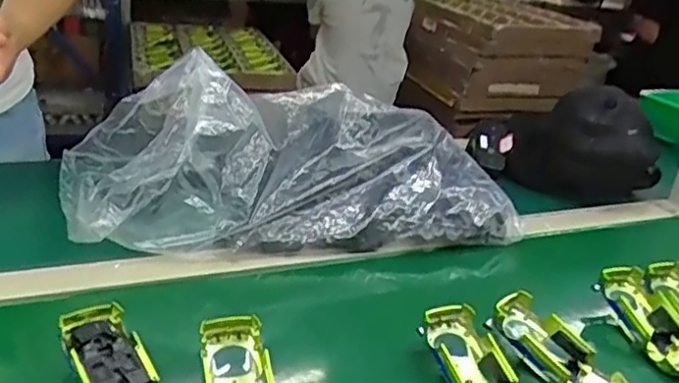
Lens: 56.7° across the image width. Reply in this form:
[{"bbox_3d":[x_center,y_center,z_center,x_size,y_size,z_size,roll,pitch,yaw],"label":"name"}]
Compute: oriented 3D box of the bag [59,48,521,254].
[{"bbox_3d":[-0.059,-0.036,0.796,0.543,0.180,0.210,-1,27,-17],"label":"bag"}]

